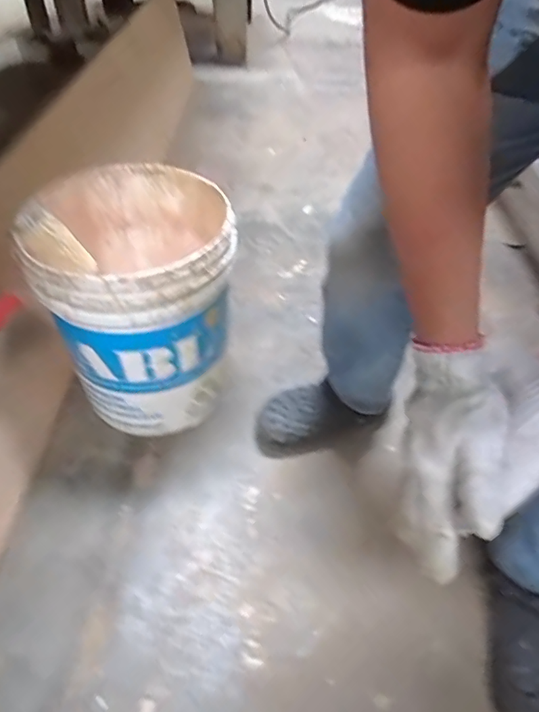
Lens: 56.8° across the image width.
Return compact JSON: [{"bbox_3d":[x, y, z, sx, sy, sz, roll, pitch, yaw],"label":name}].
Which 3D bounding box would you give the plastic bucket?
[{"bbox_3d":[-0.204,-0.077,0.838,0.273,0.366,0.288,3,48,-4],"label":"plastic bucket"}]

